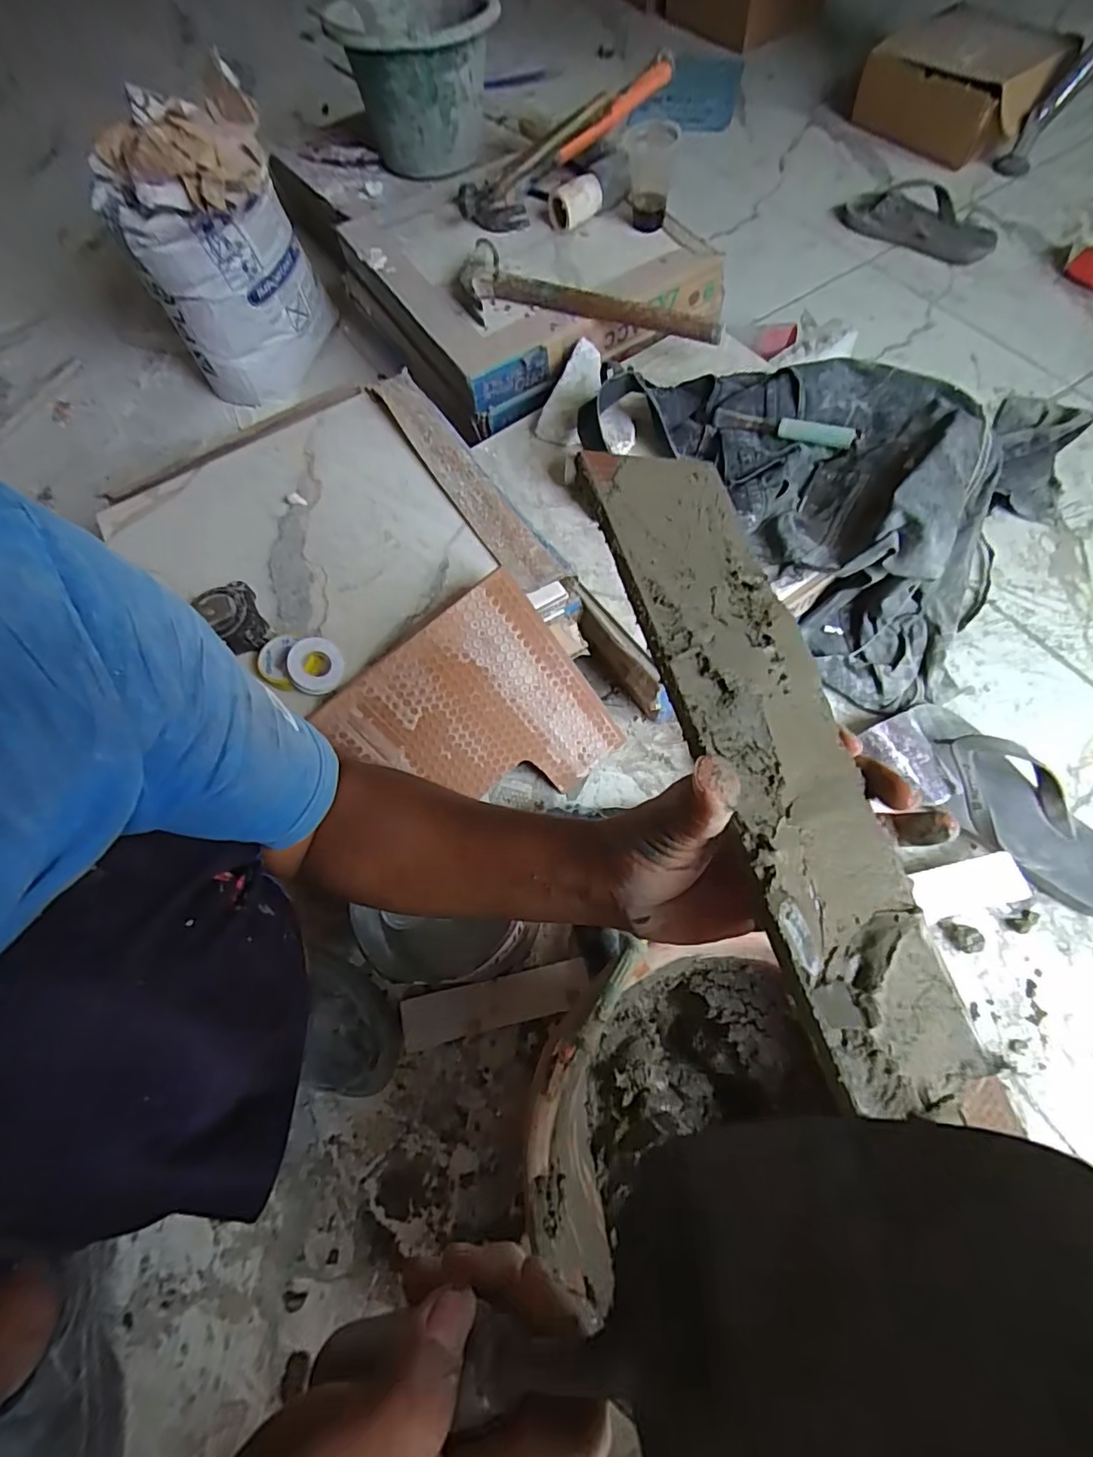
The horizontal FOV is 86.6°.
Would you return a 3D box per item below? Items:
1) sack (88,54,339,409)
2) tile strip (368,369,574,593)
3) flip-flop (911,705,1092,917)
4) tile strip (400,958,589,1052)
[{"bbox_3d":[-0.478,-0.704,0.861,0.221,0.291,0.263,-24,67,-7],"label":"sack"},{"bbox_3d":[-0.100,-0.293,0.661,0.058,0.016,0.391,-28,65,-12],"label":"tile strip"},{"bbox_3d":[0.480,0.080,0.599,0.108,0.049,0.253,-35,70,-12],"label":"flip-flop"},{"bbox_3d":[-0.049,0.269,0.566,0.180,0.014,0.046,-12,74,-6],"label":"tile strip"}]

